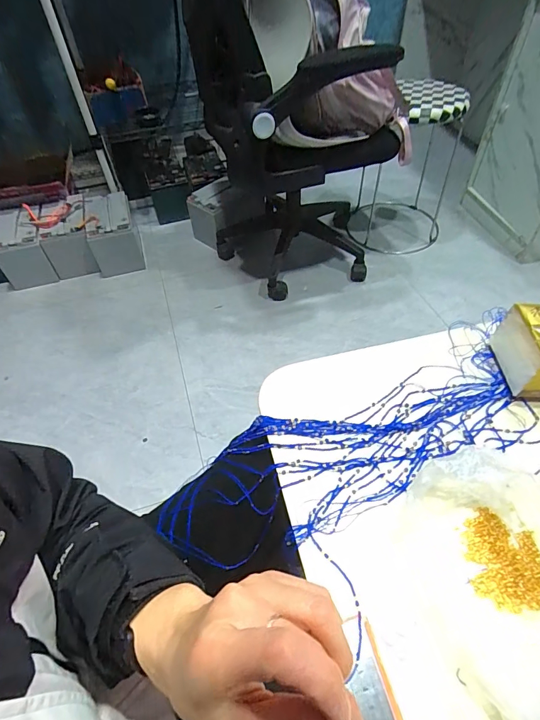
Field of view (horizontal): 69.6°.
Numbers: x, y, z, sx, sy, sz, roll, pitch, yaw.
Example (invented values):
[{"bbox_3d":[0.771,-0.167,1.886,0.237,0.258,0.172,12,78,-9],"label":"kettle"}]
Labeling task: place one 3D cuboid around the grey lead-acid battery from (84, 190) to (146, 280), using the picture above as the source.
[{"bbox_3d":[-0.555,-0.452,1.392,0.163,0.195,0.234,-16,53,-9],"label":"grey lead-acid battery"}]

